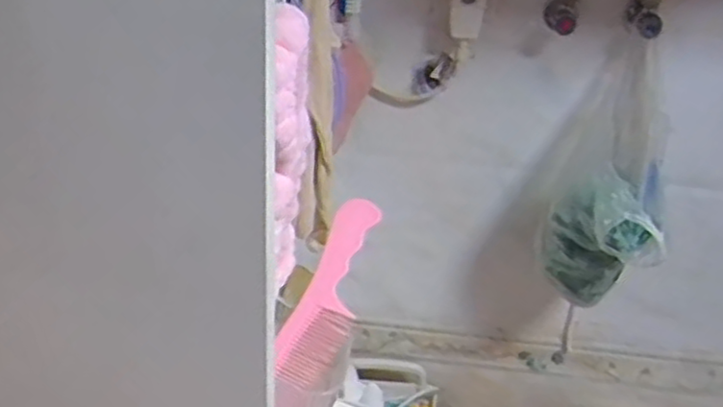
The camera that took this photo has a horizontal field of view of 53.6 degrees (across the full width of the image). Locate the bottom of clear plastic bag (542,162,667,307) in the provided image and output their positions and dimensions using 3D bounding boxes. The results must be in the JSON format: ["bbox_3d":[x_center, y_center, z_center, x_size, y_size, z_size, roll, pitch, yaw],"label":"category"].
[{"bbox_3d":[0.303,0.059,0.920,0.137,0.178,0.091,13,30,15],"label":"bottom of clear plastic bag"}]

